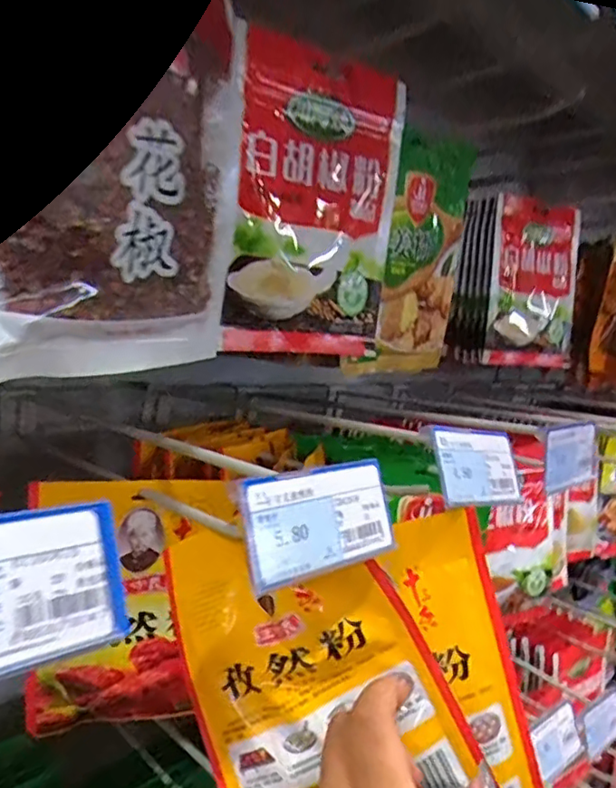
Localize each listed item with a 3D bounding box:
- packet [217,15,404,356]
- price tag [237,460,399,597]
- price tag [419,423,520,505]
[{"bbox_3d":[0.004,-0.116,0.373,0.117,0.175,0.025,-2,14,-45],"label":"packet"},{"bbox_3d":[0.006,0.050,0.244,0.079,0.042,0.004,-2,-11,-44],"label":"price tag"},{"bbox_3d":[0.090,0.038,0.322,0.078,0.041,0.004,7,-20,-42],"label":"price tag"}]

